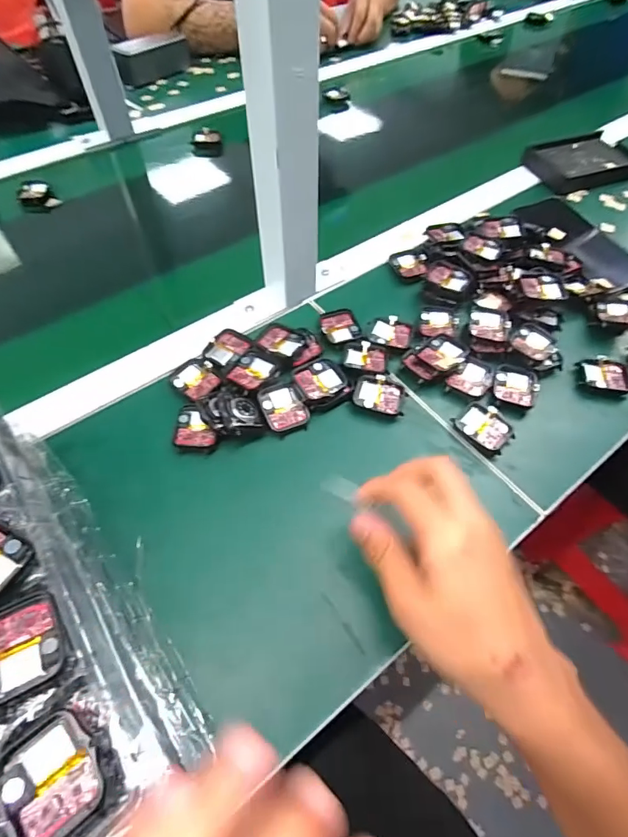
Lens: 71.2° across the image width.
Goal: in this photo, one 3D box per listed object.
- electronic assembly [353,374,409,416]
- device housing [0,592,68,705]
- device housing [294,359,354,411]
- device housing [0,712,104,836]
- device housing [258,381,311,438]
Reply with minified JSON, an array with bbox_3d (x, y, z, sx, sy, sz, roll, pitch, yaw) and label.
[{"bbox_3d":[0.058,-0.022,0.386,0.046,0.005,0.034,15,58,10],"label":"electronic assembly"},{"bbox_3d":[-0.140,0.108,0.211,0.036,0.007,0.044,-24,60,-15],"label":"device housing"},{"bbox_3d":[0.006,-0.032,0.386,0.042,0.012,0.042,-23,60,-14],"label":"device housing"},{"bbox_3d":[-0.111,0.151,0.184,0.037,0.005,0.041,-32,62,-19],"label":"device housing"},{"bbox_3d":[-0.026,-0.010,0.377,0.037,0.012,0.045,-22,73,-13],"label":"device housing"}]

